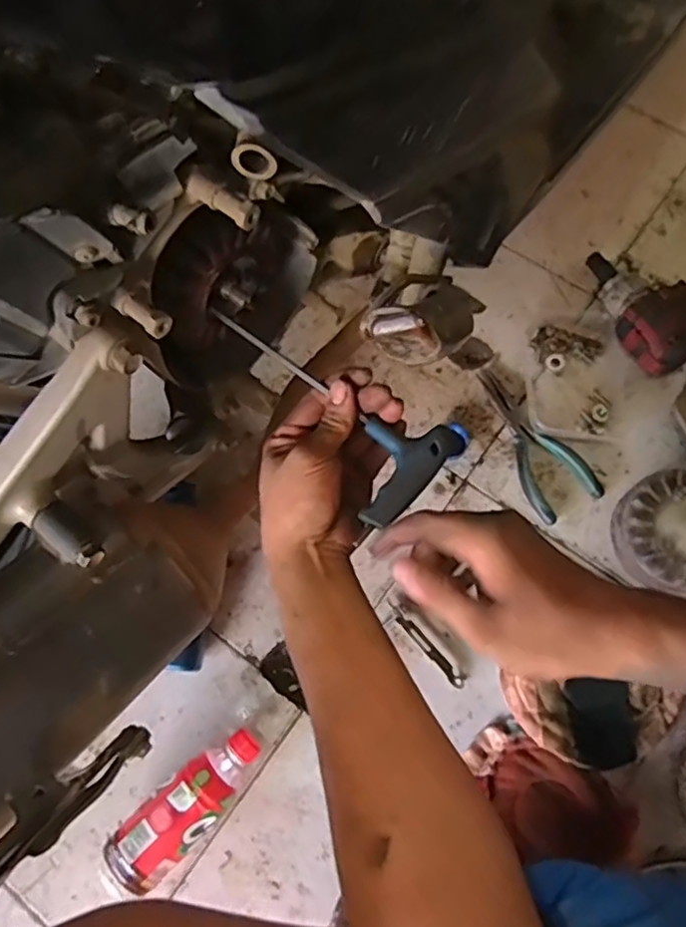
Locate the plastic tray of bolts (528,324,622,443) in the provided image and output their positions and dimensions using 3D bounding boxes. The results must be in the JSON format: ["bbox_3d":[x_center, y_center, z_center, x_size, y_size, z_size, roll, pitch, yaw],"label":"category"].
[{"bbox_3d":[0.270,-0.096,0.737,0.107,0.026,0.152,5,71,3],"label":"plastic tray of bolts"}]

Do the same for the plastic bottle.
[{"bbox_3d":[-0.144,0.318,0.596,0.161,0.062,0.058,-42,75,-12],"label":"plastic bottle"}]

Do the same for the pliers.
[{"bbox_3d":[0.208,-0.030,0.723,0.077,0.014,0.190,-27,73,-7],"label":"pliers"}]

